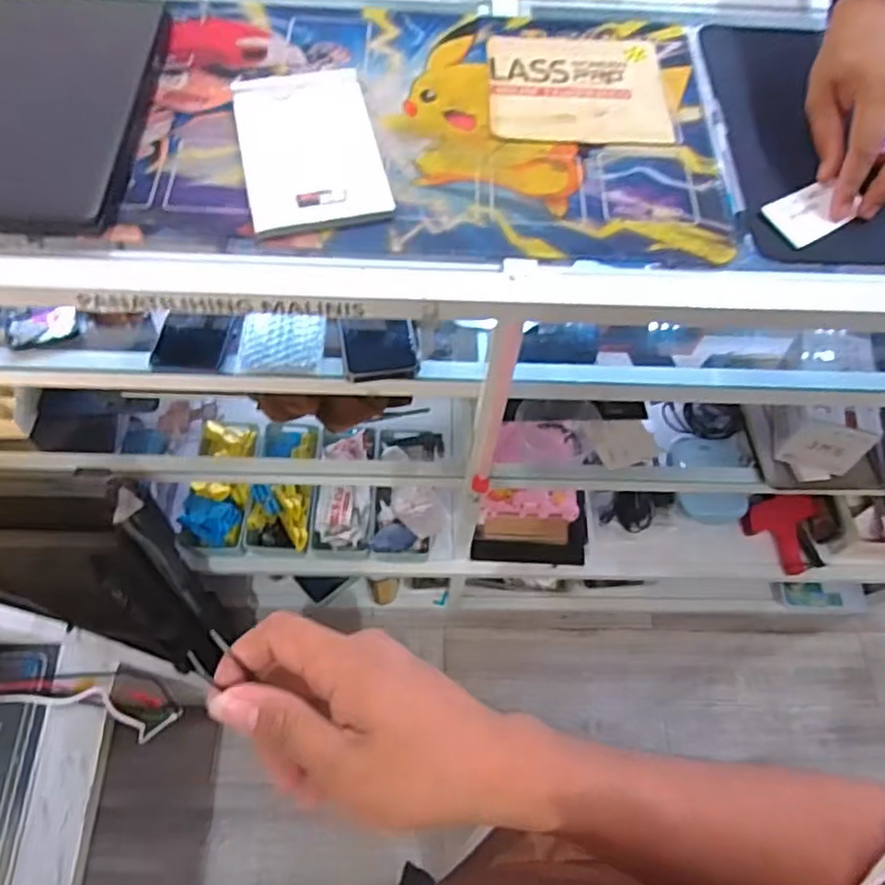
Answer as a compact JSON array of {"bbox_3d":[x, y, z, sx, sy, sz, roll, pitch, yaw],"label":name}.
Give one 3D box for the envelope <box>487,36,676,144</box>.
[{"bbox_3d":[0.117,-0.309,0.568,0.151,0.008,0.134,1,64,-3],"label":"envelope"}]

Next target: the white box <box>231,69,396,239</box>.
[{"bbox_3d":[-0.106,-0.238,0.521,0.105,0.011,0.160,-12,65,-8],"label":"white box"}]

